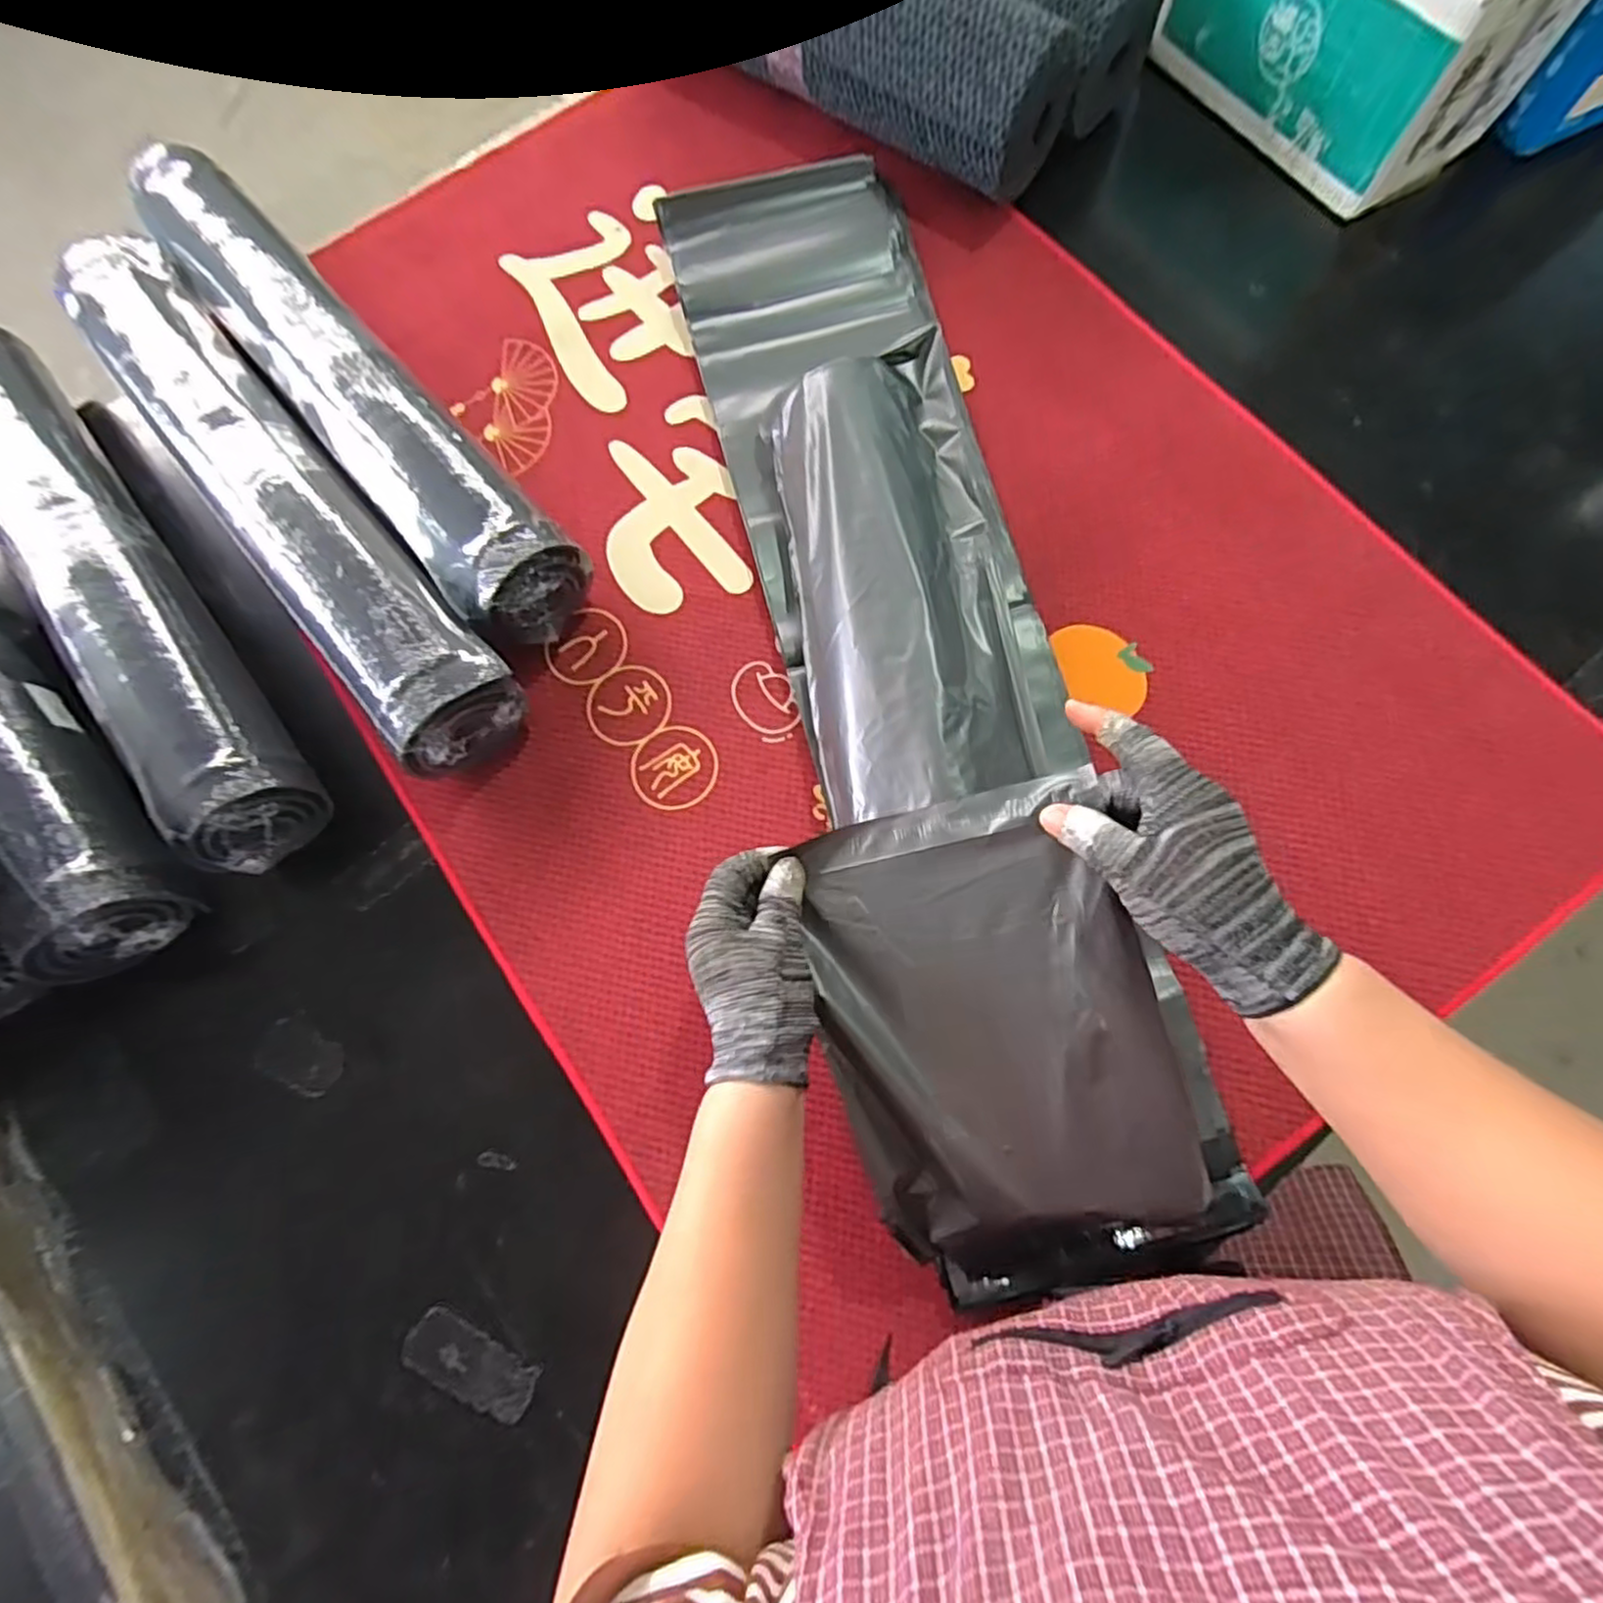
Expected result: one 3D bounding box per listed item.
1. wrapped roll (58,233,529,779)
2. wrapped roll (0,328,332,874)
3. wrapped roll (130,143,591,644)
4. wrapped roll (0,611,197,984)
[{"bbox_3d":[-0.424,-0.254,0.607,0.108,0.098,0.544,-38,77,-7],"label":"wrapped roll"},{"bbox_3d":[-0.556,-0.189,0.593,0.084,0.082,0.533,-35,76,-6],"label":"wrapped roll"},{"bbox_3d":[-0.387,-0.347,0.631,0.100,0.097,0.536,-43,79,-6],"label":"wrapped roll"},{"bbox_3d":[-0.672,-0.099,0.577,0.093,0.102,0.522,-38,77,-7],"label":"wrapped roll"}]

